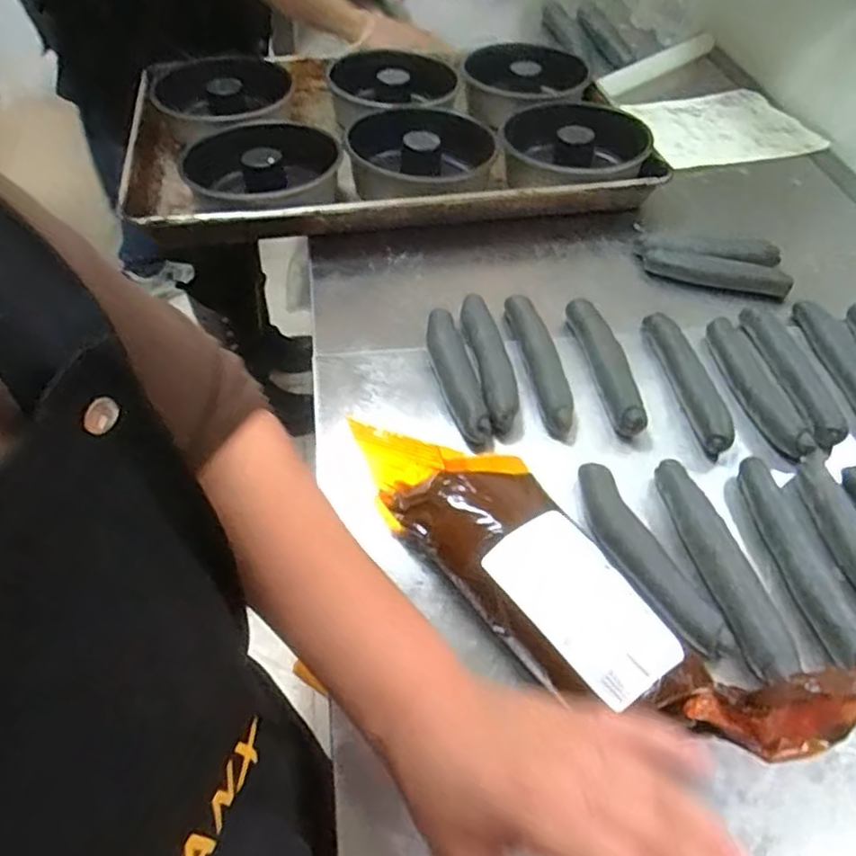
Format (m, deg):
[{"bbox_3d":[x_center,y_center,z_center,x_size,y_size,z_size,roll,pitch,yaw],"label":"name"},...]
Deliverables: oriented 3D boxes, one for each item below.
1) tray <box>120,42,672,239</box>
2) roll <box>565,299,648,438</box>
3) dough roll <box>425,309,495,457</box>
[{"bbox_3d":[-0.061,-0.369,0.844,0.575,0.057,0.399,-5,49,-7],"label":"tray"},{"bbox_3d":[0.157,-0.060,0.604,0.026,0.026,0.155,-6,49,-8],"label":"roll"},{"bbox_3d":[0.025,-0.042,0.584,0.029,0.024,0.146,-10,50,-12],"label":"dough roll"}]

